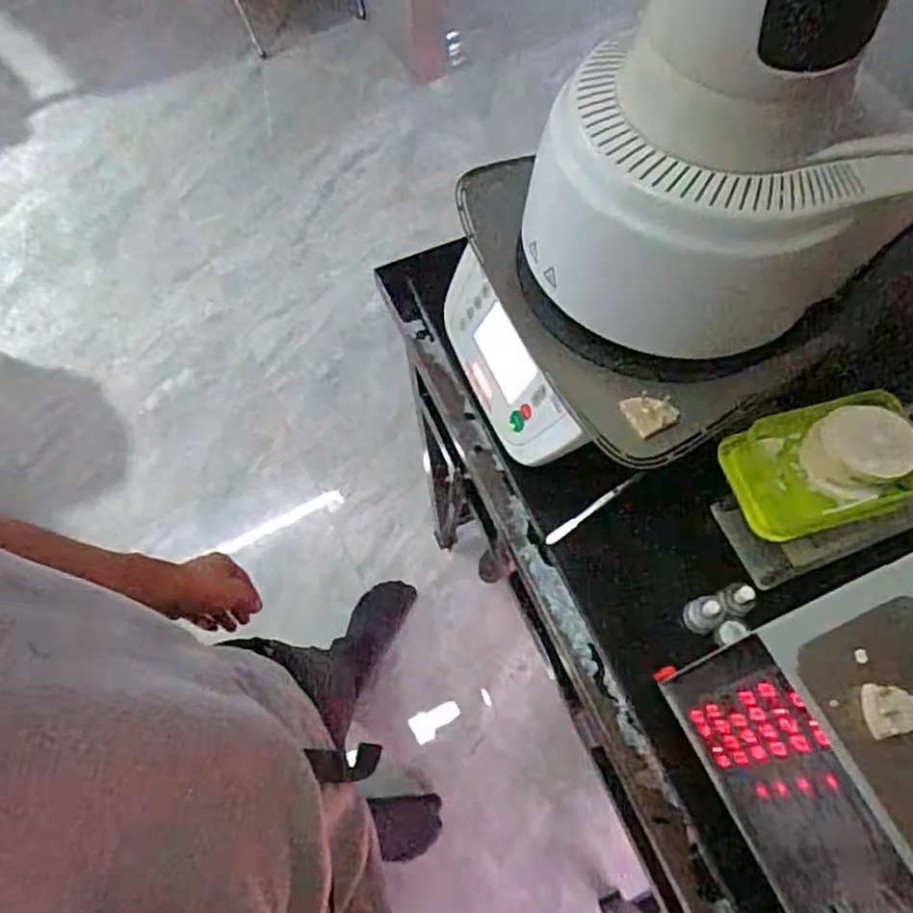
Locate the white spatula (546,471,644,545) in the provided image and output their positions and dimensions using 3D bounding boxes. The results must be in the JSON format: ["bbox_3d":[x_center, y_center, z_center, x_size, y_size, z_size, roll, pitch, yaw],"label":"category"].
[{"bbox_3d":[0.147,0.054,0.718,0.124,0.004,0.011,-35,96,0],"label":"white spatula"}]

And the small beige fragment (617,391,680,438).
[{"bbox_3d":[0.167,-0.038,0.591,0.033,0.021,0.040,-42,70,-16],"label":"small beige fragment"}]

